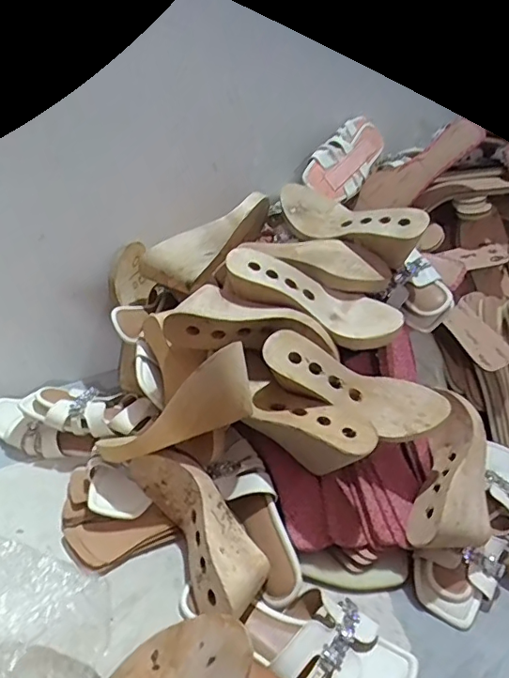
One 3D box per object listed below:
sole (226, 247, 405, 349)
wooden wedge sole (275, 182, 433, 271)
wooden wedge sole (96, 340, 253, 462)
[{"bbox_3d":[0.074,-0.054,0.689,0.233,0.058,0.071,24,34,-1],"label":"sole"},{"bbox_3d":[0.128,-0.162,0.741,0.072,0.083,0.223,-20,42,-35],"label":"wooden wedge sole"},{"bbox_3d":[-0.093,0.092,0.627,0.222,0.073,0.060,-36,33,13],"label":"wooden wedge sole"}]

